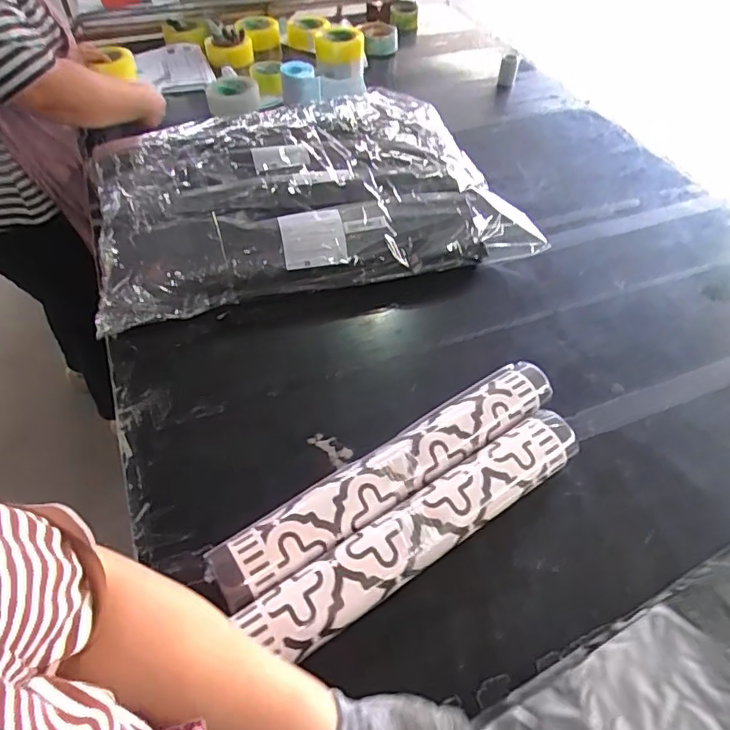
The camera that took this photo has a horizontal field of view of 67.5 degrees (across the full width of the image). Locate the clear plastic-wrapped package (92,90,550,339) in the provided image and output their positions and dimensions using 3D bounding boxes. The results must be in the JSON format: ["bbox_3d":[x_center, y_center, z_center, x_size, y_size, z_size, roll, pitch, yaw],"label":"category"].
[{"bbox_3d":[-0.087,-0.290,0.971,0.737,0.227,0.339,-11,53,-8],"label":"clear plastic-wrapped package"}]

